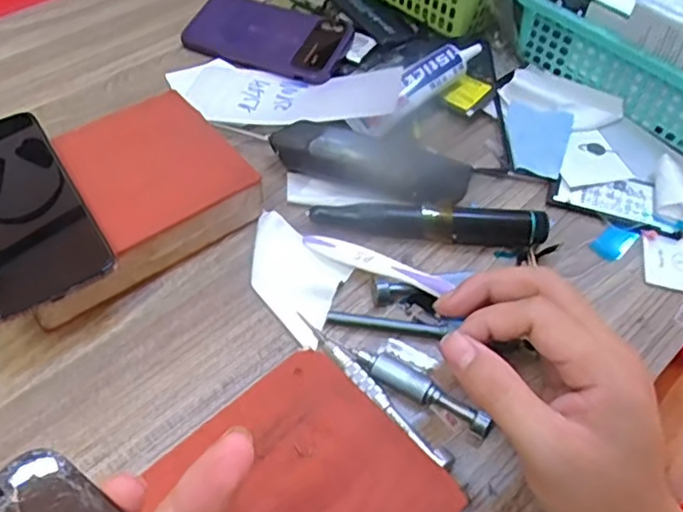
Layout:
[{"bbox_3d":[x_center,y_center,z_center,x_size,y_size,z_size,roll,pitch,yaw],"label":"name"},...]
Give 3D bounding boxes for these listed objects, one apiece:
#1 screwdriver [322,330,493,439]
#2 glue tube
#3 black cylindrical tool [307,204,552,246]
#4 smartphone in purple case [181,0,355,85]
[{"bbox_3d":[0.036,0.072,0.368,0.109,0.014,0.015,29,56,17],"label":"screwdriver"},{"bbox_3d":[0.069,-0.144,0.521,0.029,0.026,0.129,38,59,22],"label":"glue tube"},{"bbox_3d":[0.061,-0.022,0.438,0.160,0.020,0.021,2,52,-3],"label":"black cylindrical tool"},{"bbox_3d":[-0.066,-0.195,0.559,0.140,0.008,0.071,23,71,14],"label":"smartphone in purple case"}]

